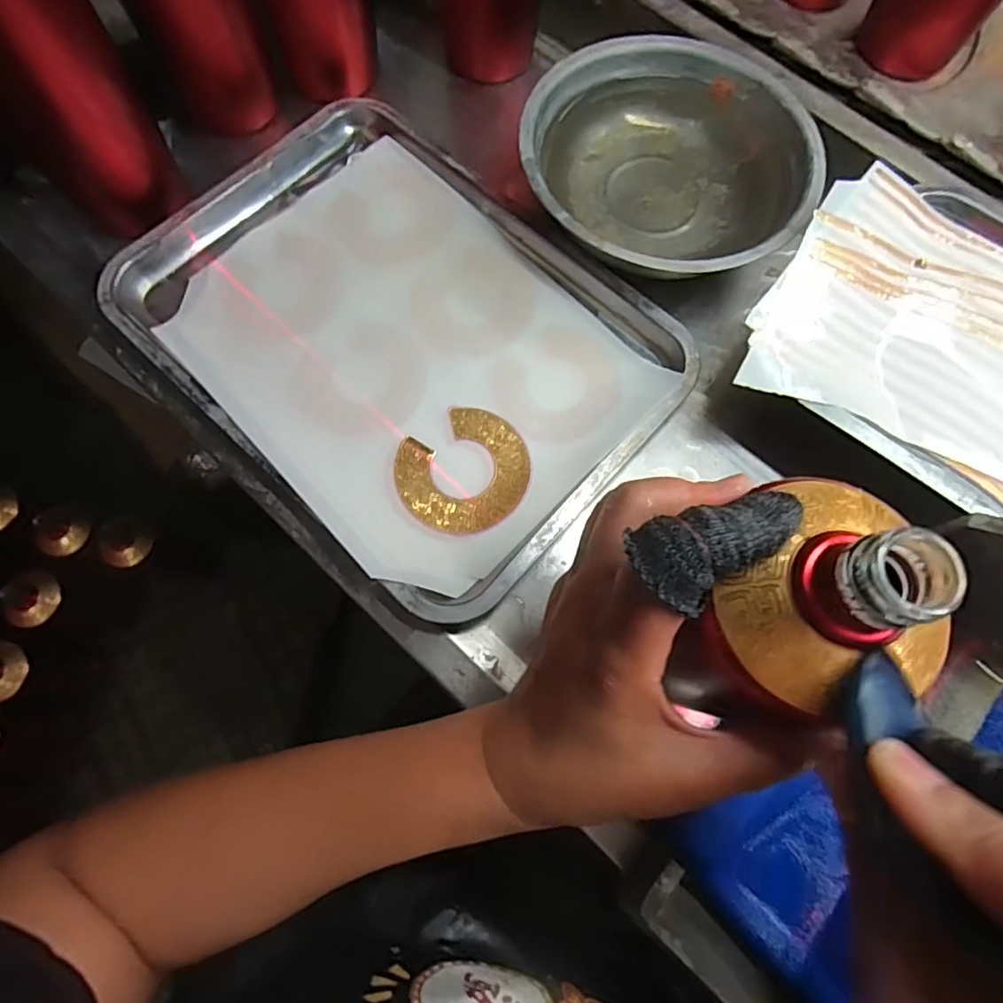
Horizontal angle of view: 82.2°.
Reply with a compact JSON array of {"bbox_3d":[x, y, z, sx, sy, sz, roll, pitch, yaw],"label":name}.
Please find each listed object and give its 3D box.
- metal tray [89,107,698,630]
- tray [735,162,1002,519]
[{"bbox_3d":[-0.070,-0.116,0.387,0.351,0.039,0.253,41,80,11],"label":"metal tray"},{"bbox_3d":[0.319,-0.063,0.344,0.318,0.052,0.213,38,80,10],"label":"tray"}]

